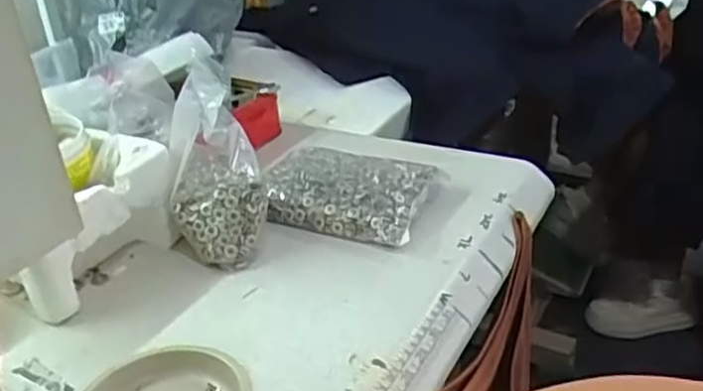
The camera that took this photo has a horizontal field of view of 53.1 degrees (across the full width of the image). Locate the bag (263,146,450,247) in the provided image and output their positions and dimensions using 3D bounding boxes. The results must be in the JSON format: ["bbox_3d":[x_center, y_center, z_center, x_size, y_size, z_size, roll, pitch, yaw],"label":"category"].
[{"bbox_3d":[-0.009,-0.003,0.692,0.165,0.040,0.112,9,32,23],"label":"bag"}]

